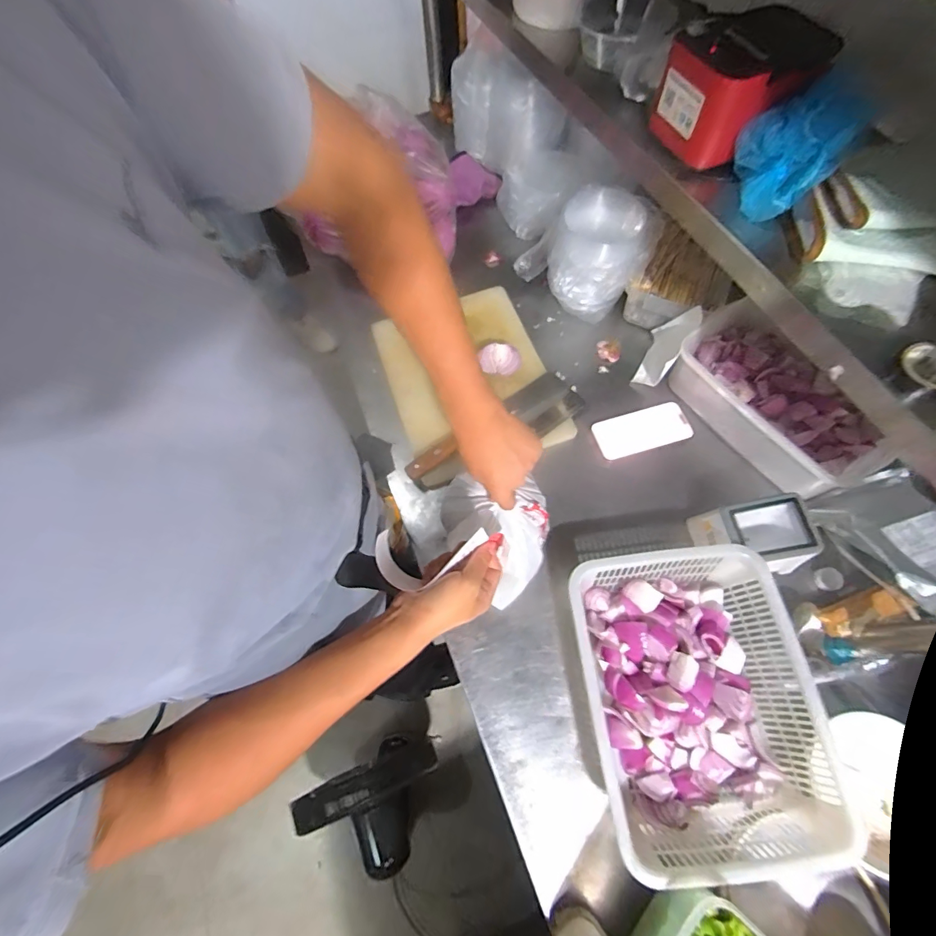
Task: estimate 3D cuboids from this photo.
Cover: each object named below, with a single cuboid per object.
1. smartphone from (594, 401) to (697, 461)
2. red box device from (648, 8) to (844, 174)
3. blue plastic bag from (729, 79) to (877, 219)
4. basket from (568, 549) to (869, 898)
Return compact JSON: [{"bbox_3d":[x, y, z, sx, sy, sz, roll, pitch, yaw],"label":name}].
[{"bbox_3d":[0.298,-0.065,0.770,0.156,0.008,0.073,-17,72,1],"label":"smartphone"},{"bbox_3d":[0.313,-0.452,0.533,0.142,0.096,0.143,-31,66,-11],"label":"red box device"},{"bbox_3d":[0.362,-0.352,0.497,0.095,0.098,0.118,-1,64,3],"label":"blue plastic bag"},{"bbox_3d":[0.275,0.278,0.554,0.253,0.090,0.325,-8,64,0],"label":"basket"}]

